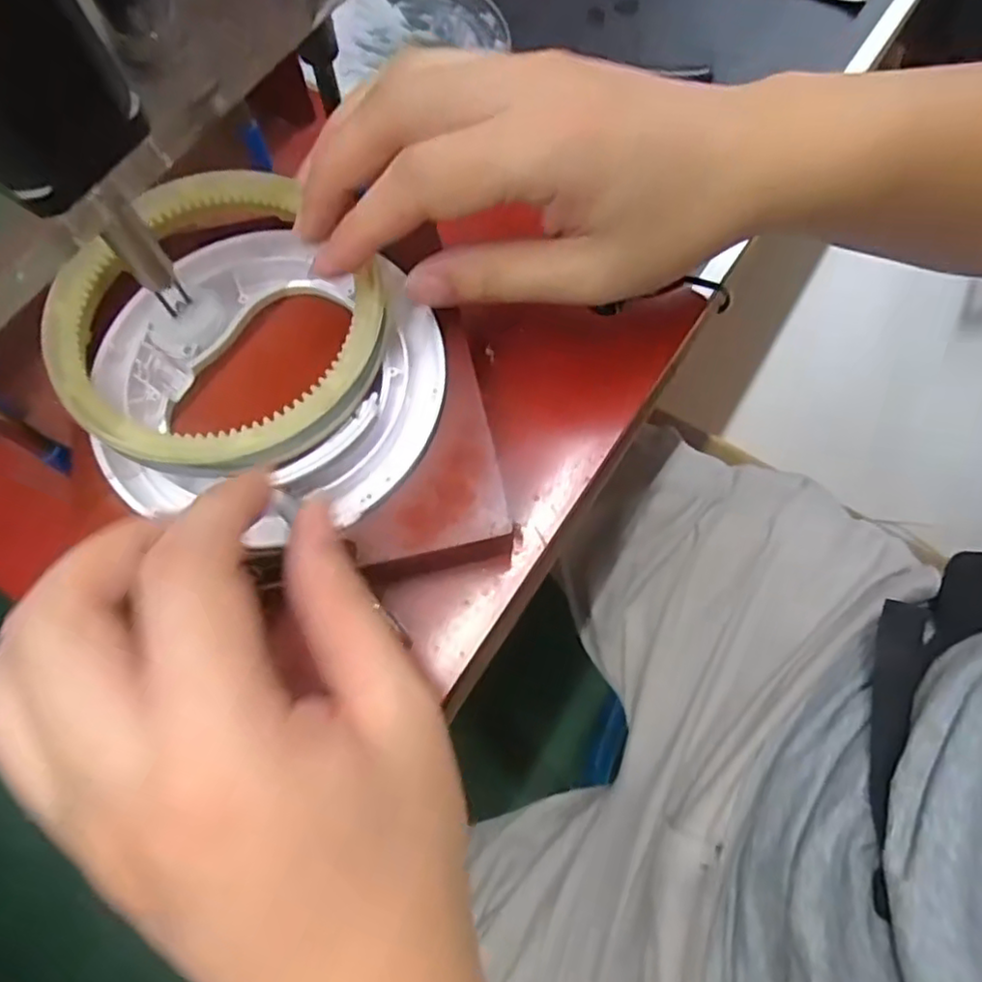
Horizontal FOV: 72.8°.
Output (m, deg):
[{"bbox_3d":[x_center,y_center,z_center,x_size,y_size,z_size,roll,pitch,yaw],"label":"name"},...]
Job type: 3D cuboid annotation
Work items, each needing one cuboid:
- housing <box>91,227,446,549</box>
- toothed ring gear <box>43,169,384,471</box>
[{"bbox_3d":[-0.085,-0.043,0.257,0.131,0.021,0.121,0,69,1],"label":"housing"},{"bbox_3d":[-0.102,-0.061,0.251,0.113,0.024,0.127,-41,74,-13],"label":"toothed ring gear"}]

